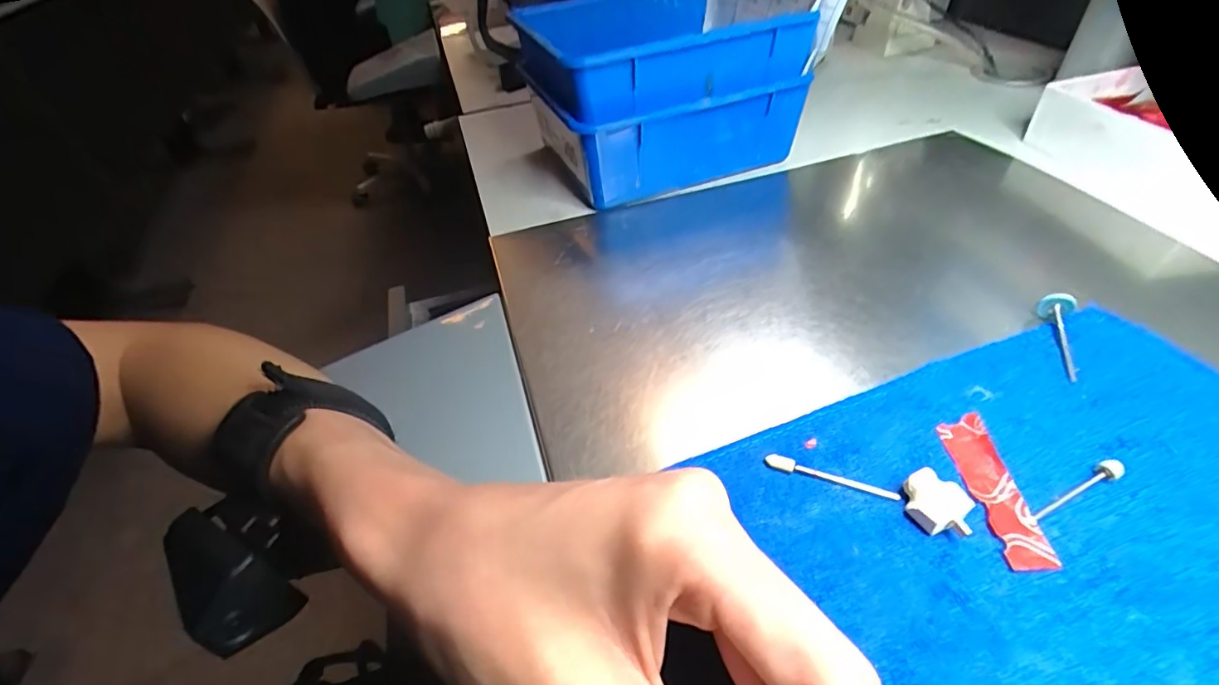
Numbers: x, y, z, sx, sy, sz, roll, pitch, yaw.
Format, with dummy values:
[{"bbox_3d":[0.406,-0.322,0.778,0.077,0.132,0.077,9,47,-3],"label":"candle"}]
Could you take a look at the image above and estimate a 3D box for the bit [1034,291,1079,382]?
[{"bbox_3d":[0.202,-0.005,0.242,0.014,0.013,0.044,16,48,22],"label":"bit"}]

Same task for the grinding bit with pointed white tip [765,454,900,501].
[{"bbox_3d":[0.085,0.051,0.207,0.047,0.004,0.005,12,45,19],"label":"grinding bit with pointed white tip"}]

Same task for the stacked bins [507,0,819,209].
[{"bbox_3d":[0.028,-0.193,0.410,0.171,0.102,0.176,-18,45,-12],"label":"stacked bins"}]

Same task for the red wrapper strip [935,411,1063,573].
[{"bbox_3d":[0.140,0.052,0.195,0.017,0.007,0.058,-4,44,3],"label":"red wrapper strip"}]

